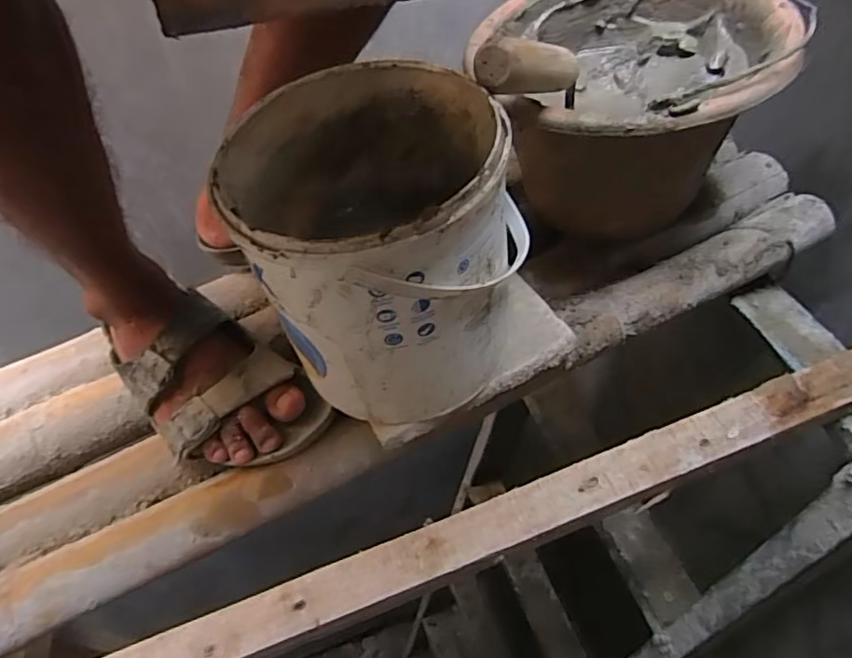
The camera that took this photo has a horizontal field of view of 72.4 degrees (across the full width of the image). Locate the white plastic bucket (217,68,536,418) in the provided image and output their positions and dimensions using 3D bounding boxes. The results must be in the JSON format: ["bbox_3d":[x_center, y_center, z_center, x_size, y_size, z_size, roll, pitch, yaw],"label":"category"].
[{"bbox_3d":[-0.037,-0.052,0.420,0.168,0.199,0.178,0,50,0],"label":"white plastic bucket"}]

